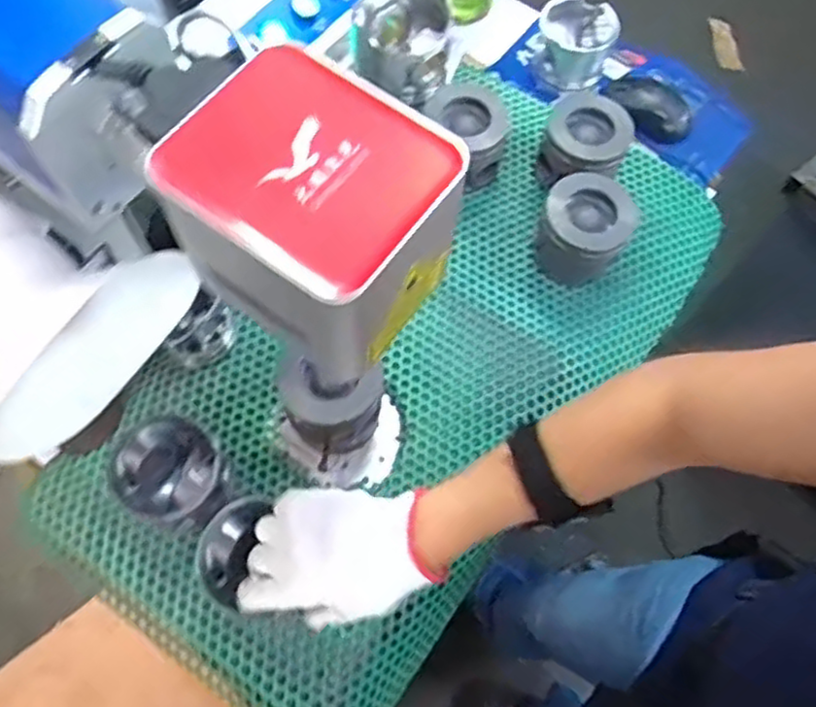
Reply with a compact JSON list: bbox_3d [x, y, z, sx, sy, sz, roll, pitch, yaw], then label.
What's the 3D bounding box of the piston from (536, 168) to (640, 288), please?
[{"bbox_3d":[0.183,-0.130,0.747,0.086,0.086,0.091,1,66,-2],"label":"piston"}]

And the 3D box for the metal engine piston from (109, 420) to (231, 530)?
[{"bbox_3d":[-0.201,0.109,0.632,0.082,0.072,0.089,1,66,-2],"label":"metal engine piston"}]

